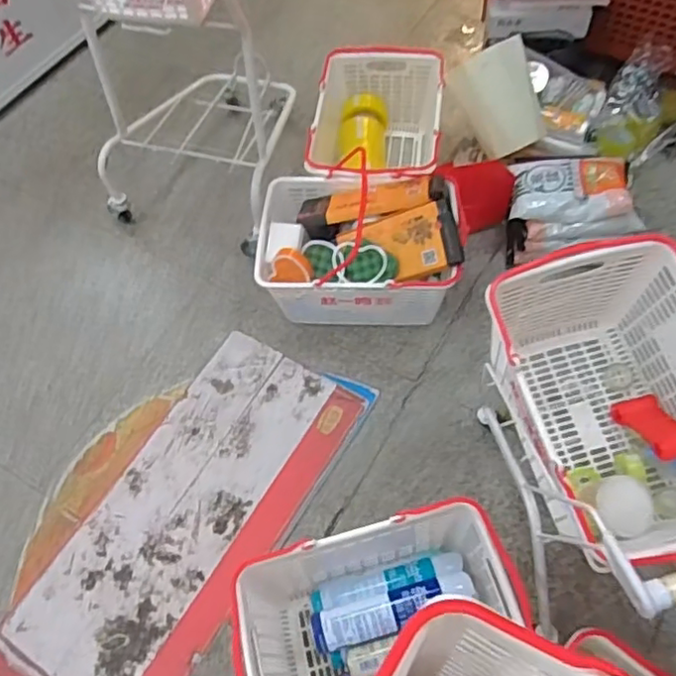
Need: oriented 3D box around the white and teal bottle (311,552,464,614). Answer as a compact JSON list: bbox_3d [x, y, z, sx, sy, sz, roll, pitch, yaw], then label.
[{"bbox_3d":[0.090,0.443,1.141,0.282,0.064,0.048,-15,60,-3],"label":"white and teal bottle"}]

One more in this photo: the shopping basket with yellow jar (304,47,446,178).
[{"bbox_3d":[0.098,-0.531,1.663,0.332,0.225,0.468,3,63,5],"label":"shopping basket with yellow jar"}]

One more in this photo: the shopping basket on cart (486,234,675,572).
[{"bbox_3d":[0.430,0.109,0.994,0.311,0.259,0.428,-16,60,-4],"label":"shopping basket on cart"}]

